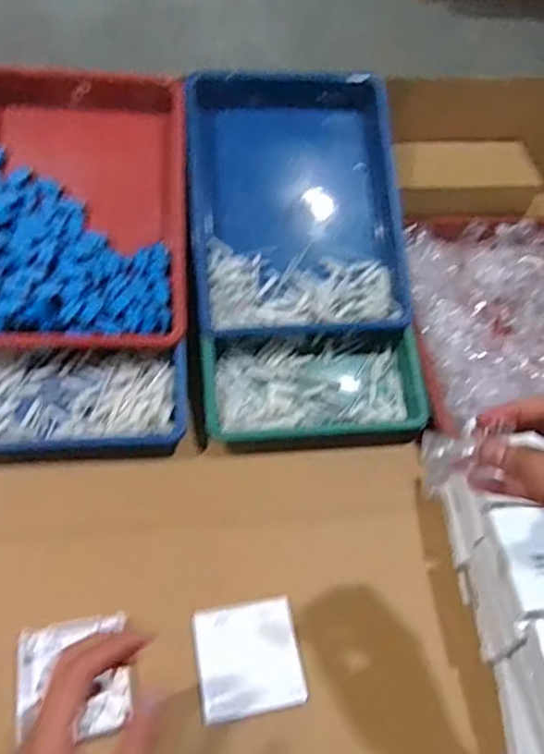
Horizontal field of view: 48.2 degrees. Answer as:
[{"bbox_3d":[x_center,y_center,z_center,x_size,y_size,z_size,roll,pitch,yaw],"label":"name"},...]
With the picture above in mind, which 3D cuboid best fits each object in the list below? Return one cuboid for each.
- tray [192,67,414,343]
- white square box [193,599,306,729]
[{"bbox_3d":[0.027,-0.209,0.708,0.240,0.055,0.327,-3,78,-13],"label":"tray"},{"bbox_3d":[-0.020,0.244,0.529,0.089,0.016,0.089,-7,56,-12],"label":"white square box"}]

